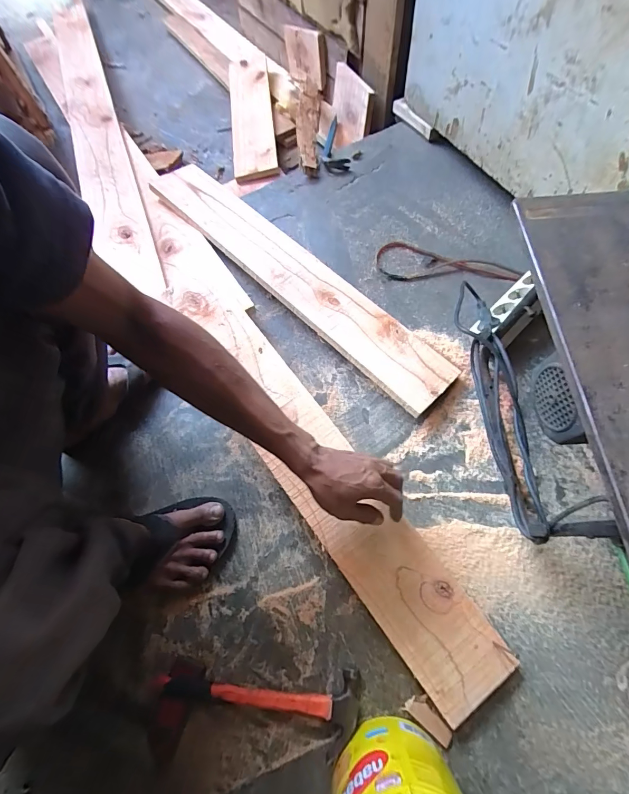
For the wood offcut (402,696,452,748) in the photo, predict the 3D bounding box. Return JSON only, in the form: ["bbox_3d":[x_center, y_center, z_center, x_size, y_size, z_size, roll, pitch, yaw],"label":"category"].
[{"bbox_3d":[0.147,0.416,0.472,0.062,0.008,0.022,34,73,16],"label":"wood offcut"}]

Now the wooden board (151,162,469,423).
[{"bbox_3d":[-0.041,-0.245,0.707,0.717,0.019,0.134,43,66,15],"label":"wooden board"}]

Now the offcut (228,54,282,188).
[{"bbox_3d":[-0.180,-0.796,1.029,0.124,0.037,0.488,-12,72,14],"label":"offcut"}]

